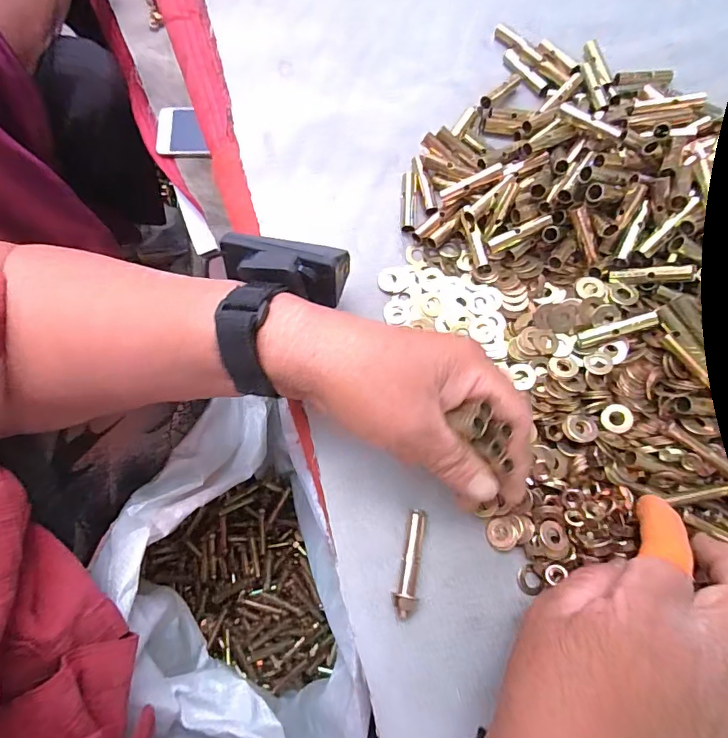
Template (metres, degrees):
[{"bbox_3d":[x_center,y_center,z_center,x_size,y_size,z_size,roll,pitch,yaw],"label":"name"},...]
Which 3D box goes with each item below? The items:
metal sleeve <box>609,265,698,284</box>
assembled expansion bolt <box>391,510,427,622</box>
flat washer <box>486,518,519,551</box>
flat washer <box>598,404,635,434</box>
[{"bbox_3d":[0.171,-0.055,0.277,0.043,0.007,0.008,5,70,38],"label":"metal sleeve"},{"bbox_3d":[0.026,0.109,0.261,0.013,0.014,0.057,10,74,1],"label":"assembled expansion bolt"},{"bbox_3d":[0.080,0.095,0.269,0.016,0.004,0.017,-4,74,-3],"label":"flat washer"},{"bbox_3d":[0.146,0.029,0.270,0.017,0.004,0.016,-3,81,21],"label":"flat washer"}]

